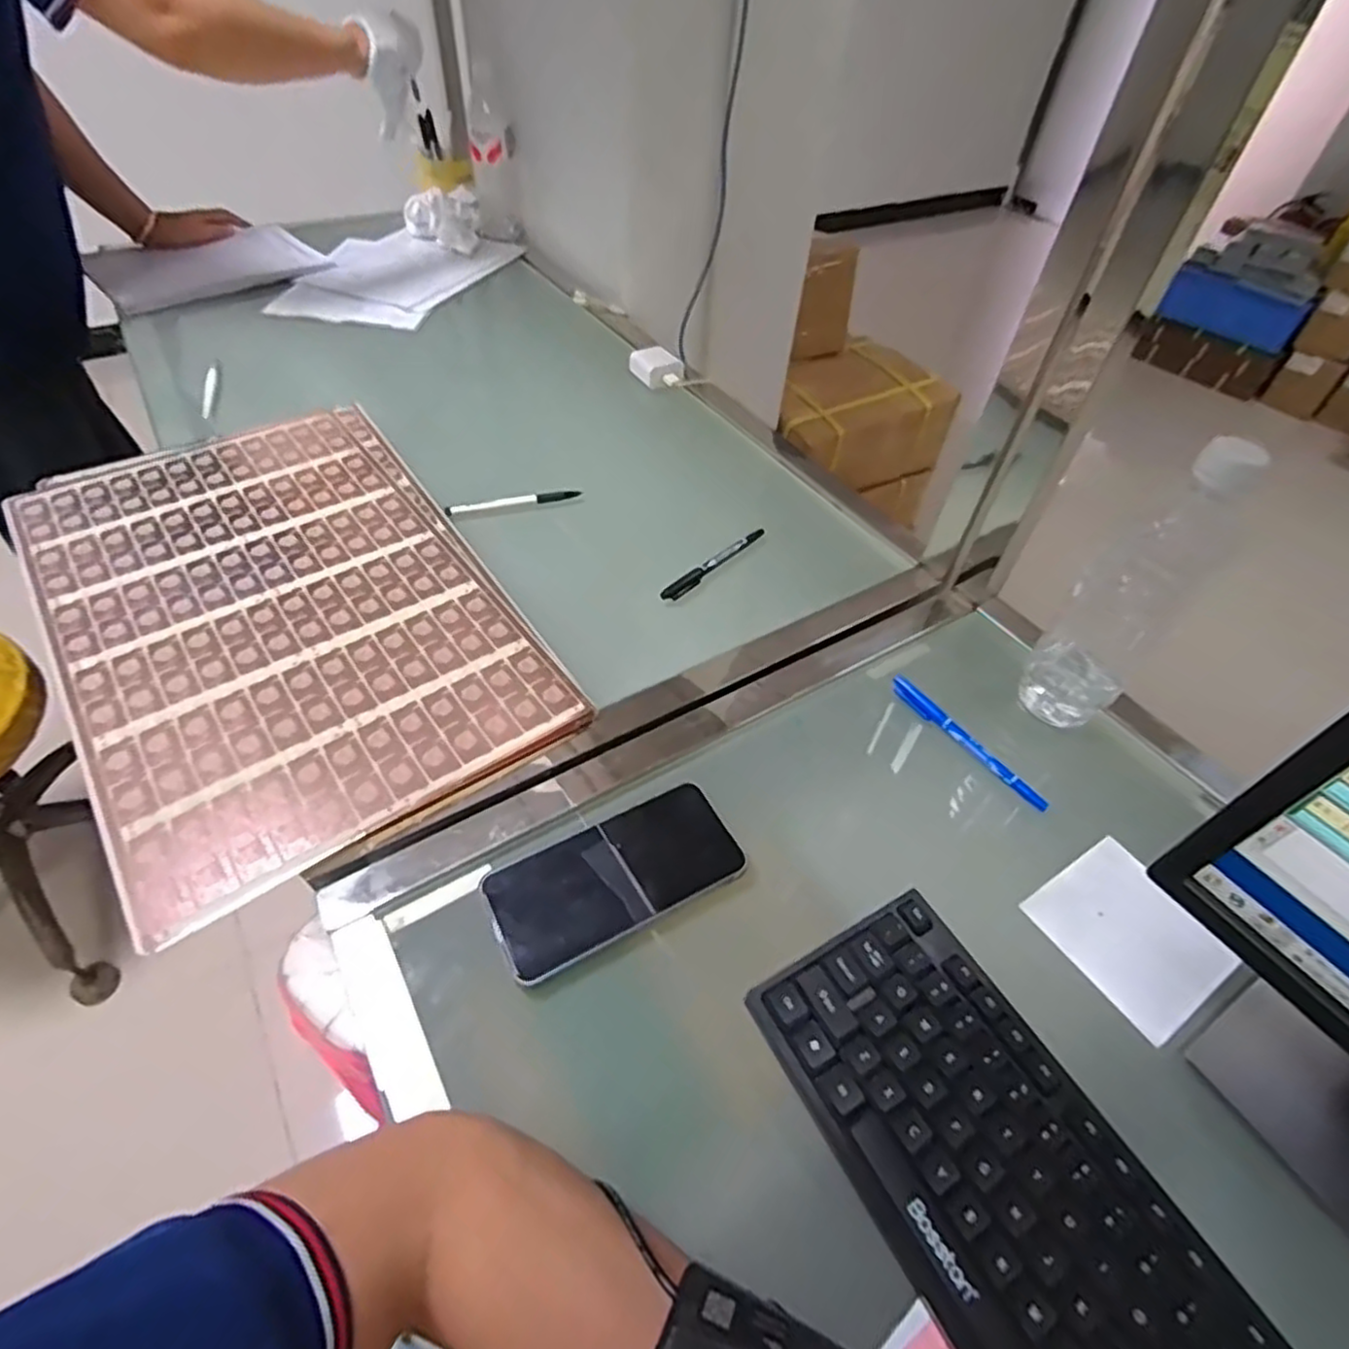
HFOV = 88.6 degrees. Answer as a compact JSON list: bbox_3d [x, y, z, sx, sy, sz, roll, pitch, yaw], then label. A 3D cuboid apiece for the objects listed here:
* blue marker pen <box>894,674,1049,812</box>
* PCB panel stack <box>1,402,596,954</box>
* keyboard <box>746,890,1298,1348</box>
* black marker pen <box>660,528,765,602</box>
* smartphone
[{"bbox_3d":[0.220,0.051,0.525,0.015,0.012,0.139,-29,57,-25],"label":"blue marker pen"},{"bbox_3d":[-0.331,-0.065,0.584,0.310,0.024,0.514,-30,57,-26],"label":"PCB panel stack"},{"bbox_3d":[0.208,0.307,0.285,0.129,0.025,0.445,-24,56,-22],"label":"keyboard"},{"bbox_3d":[0.038,-0.104,0.646,0.139,0.016,0.011,-36,60,-29],"label":"black marker pen"},{"bbox_3d":[-0.037,0.126,0.437,0.155,0.016,0.074,-20,53,-20],"label":"smartphone"}]

